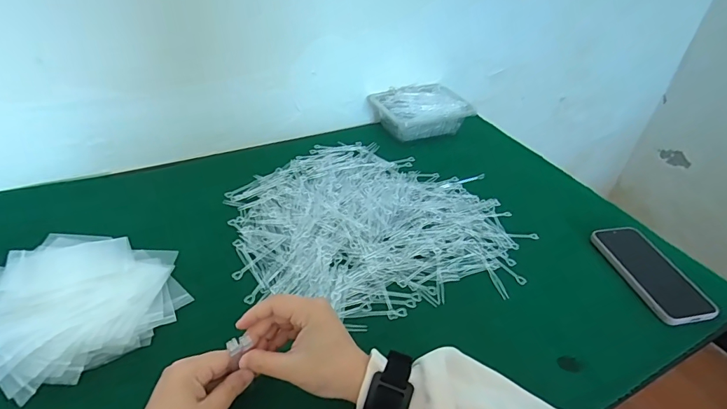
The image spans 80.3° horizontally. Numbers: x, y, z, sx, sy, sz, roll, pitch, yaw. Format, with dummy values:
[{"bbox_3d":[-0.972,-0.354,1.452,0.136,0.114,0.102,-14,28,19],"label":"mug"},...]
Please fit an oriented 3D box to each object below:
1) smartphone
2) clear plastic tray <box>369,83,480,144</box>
[{"bbox_3d":[0.382,0.088,0.570,0.085,0.013,0.156,-5,39,-12],"label":"smartphone"},{"bbox_3d":[0.112,-0.182,0.842,0.174,0.059,0.123,-13,42,-22],"label":"clear plastic tray"}]

